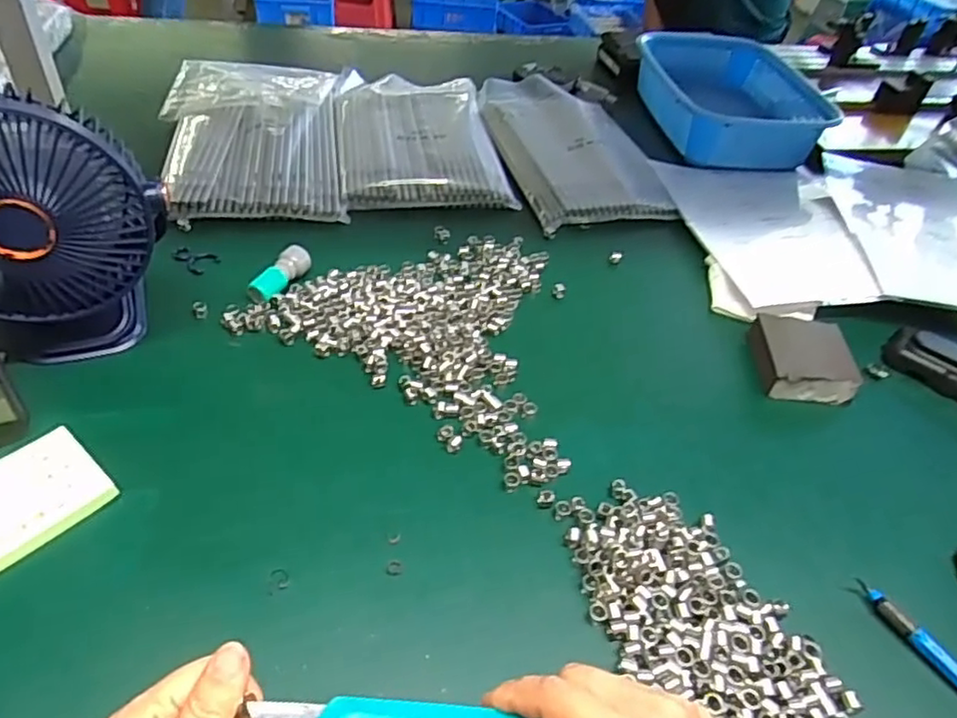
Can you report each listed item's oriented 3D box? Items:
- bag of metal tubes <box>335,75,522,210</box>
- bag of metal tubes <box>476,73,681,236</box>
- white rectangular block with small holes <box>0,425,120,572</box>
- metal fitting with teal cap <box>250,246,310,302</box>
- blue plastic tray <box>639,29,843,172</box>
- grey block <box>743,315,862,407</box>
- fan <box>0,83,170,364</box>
[{"bbox_3d":[-0.075,-0.272,0.769,0.180,0.024,0.308,-4,44,-11],"label":"bag of metal tubes"},{"bbox_3d":[0.111,-0.267,0.792,0.181,0.026,0.324,-8,45,-15],"label":"bag of metal tubes"},{"bbox_3d":[-0.275,0.086,0.379,0.070,0.011,0.095,32,49,25],"label":"white rectangular block with small holes"},{"bbox_3d":[-0.168,-0.072,0.551,0.023,0.022,0.062,21,45,14],"label":"metal fitting with teal cap"},{"bbox_3d":[0.334,-0.362,0.891,0.206,0.074,0.284,1,43,-6],"label":"blue plastic tray"},{"bbox_3d":[0.269,-0.004,0.538,0.071,0.026,0.088,9,43,3],"label":"grey block"},{"bbox_3d":[-0.286,-0.079,0.432,0.135,0.181,0.089,-27,53,-31],"label":"fan"}]

